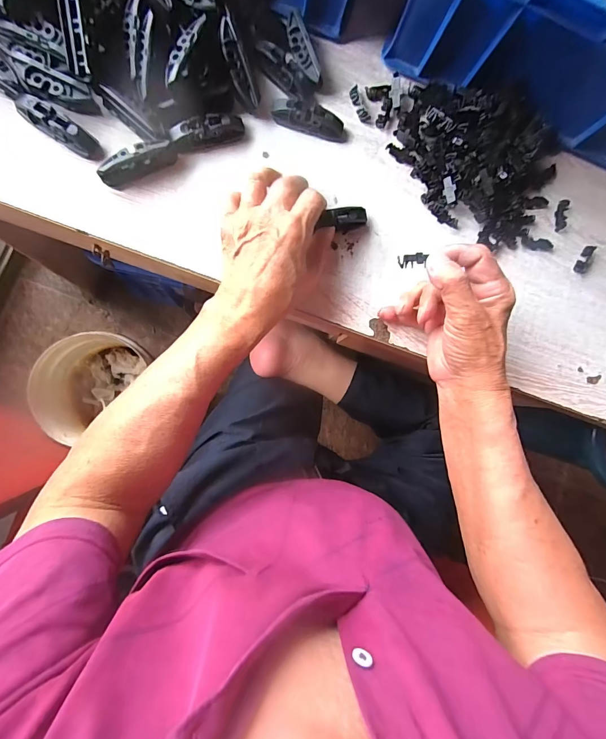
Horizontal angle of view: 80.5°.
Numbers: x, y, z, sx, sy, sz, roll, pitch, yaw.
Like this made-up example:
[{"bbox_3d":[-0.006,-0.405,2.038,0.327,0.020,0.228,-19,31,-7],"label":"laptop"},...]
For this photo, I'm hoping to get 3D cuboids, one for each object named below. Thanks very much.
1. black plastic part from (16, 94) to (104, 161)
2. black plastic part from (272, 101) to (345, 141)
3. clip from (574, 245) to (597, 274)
[{"bbox_3d":[-0.215,-0.213,0.314,0.069,0.019,0.022,30,83,-19],"label":"black plastic part"},{"bbox_3d":[0.008,-0.249,0.356,0.071,0.018,0.018,11,86,-8],"label":"black plastic part"},{"bbox_3d":[0.317,-0.124,0.401,0.016,0.007,0.035,27,84,-7],"label":"clip"}]

